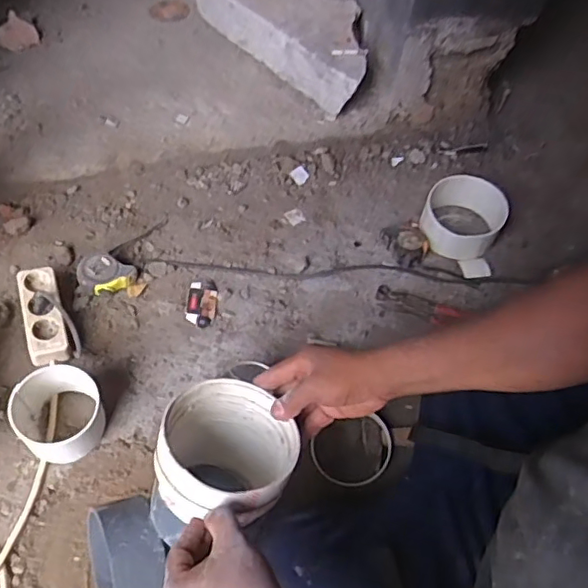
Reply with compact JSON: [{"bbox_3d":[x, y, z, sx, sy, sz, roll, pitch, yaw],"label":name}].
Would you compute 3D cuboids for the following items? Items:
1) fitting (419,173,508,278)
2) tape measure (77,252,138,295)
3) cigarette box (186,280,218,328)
[{"bbox_3d":[0.312,-0.132,1.072,0.151,0.096,0.148,20,58,9],"label":"fitting"},{"bbox_3d":[-0.322,-0.031,0.991,0.095,0.046,0.070,14,57,5],"label":"tape measure"},{"bbox_3d":[-0.157,0.012,0.991,0.048,0.014,0.095,5,57,-1],"label":"cigarette box"}]

